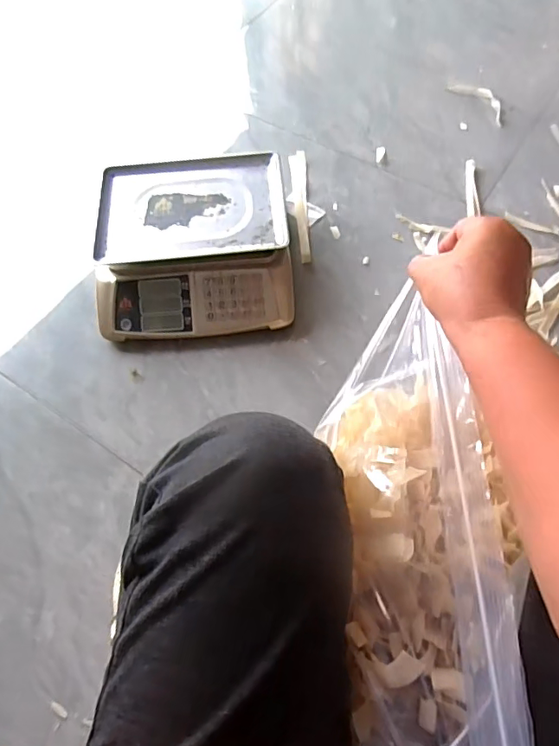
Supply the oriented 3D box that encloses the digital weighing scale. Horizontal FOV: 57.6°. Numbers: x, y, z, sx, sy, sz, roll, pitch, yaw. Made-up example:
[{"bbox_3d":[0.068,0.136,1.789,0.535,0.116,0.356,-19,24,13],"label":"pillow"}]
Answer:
[{"bbox_3d":[-0.147,-0.241,0.944,0.355,0.110,0.359,-4,62,1],"label":"digital weighing scale"}]

